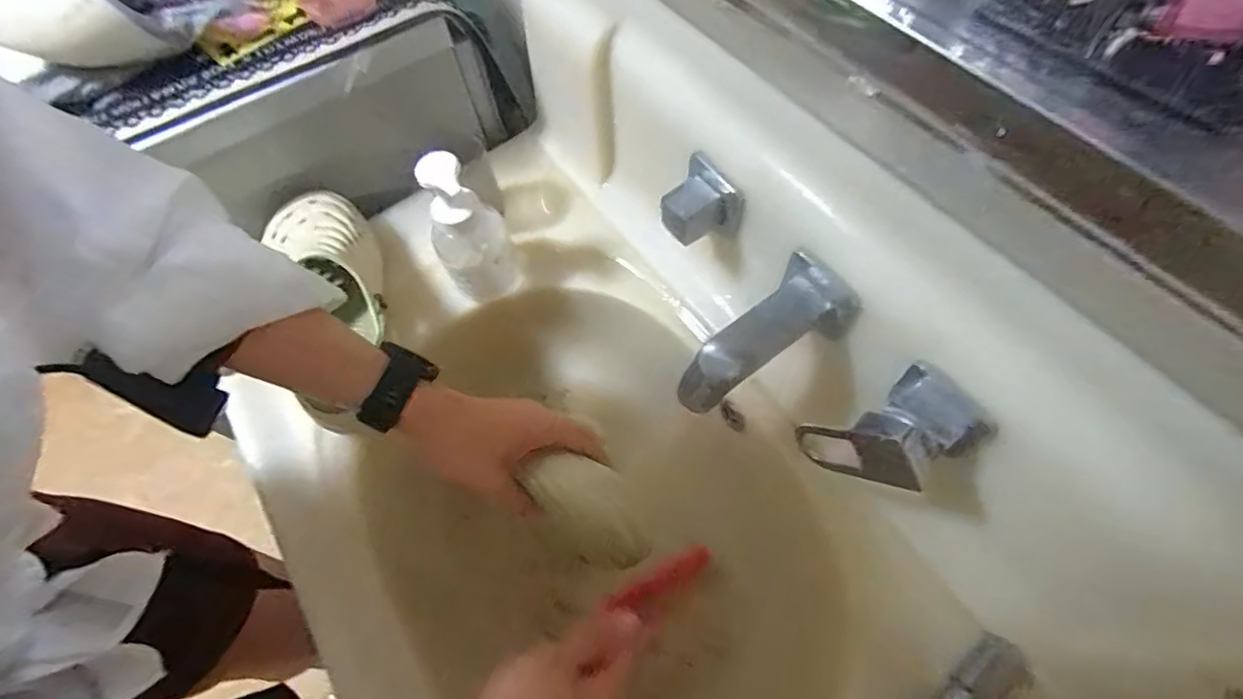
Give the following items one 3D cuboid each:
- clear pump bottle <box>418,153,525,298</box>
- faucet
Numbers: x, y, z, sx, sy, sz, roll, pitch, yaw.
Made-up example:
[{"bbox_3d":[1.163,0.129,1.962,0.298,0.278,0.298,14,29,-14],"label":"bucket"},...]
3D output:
[{"bbox_3d":[-0.141,-0.108,0.516,0.068,0.157,0.055,-25,65,-9],"label":"clear pump bottle"},{"bbox_3d":[0.101,-0.001,0.390,0.123,0.047,0.056,-42,68,-16],"label":"faucet"}]

